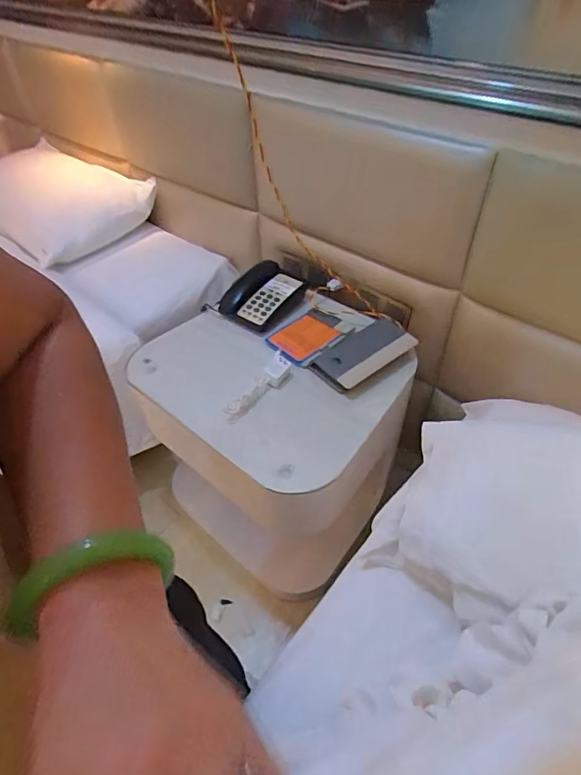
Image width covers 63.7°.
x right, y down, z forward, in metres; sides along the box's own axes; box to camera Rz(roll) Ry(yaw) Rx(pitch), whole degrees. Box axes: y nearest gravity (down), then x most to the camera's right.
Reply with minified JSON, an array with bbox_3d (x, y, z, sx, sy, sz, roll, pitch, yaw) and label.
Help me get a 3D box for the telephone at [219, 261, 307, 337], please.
[{"bbox_3d":[-0.073,-0.243,1.235,0.203,0.058,0.216,32,55,28],"label":"telephone"}]

